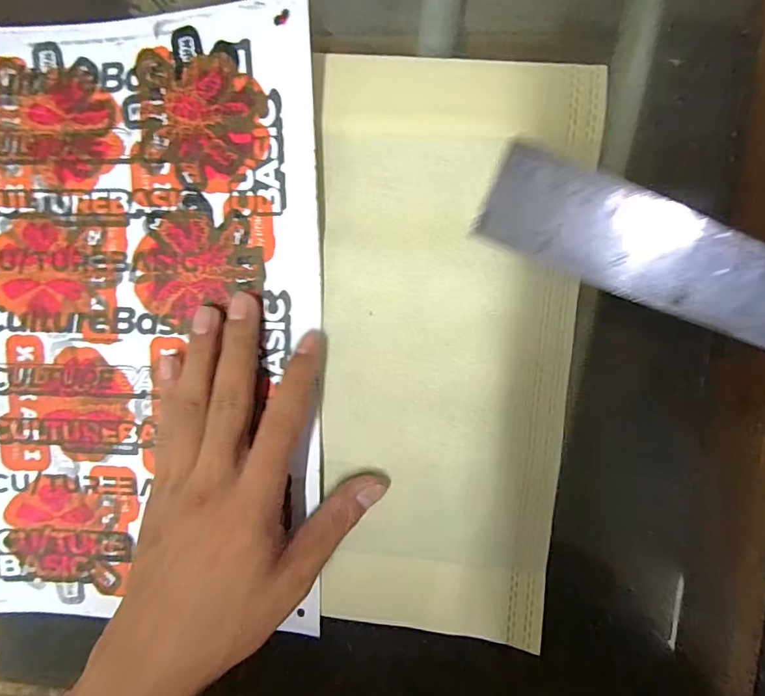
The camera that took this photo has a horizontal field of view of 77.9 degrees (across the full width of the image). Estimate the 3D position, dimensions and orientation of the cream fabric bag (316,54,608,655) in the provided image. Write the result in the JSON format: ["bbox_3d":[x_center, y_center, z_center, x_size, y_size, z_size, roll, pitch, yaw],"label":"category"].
[{"bbox_3d":[0.030,0.008,0.245,0.129,0.009,0.290,4,96,5],"label":"cream fabric bag"}]

